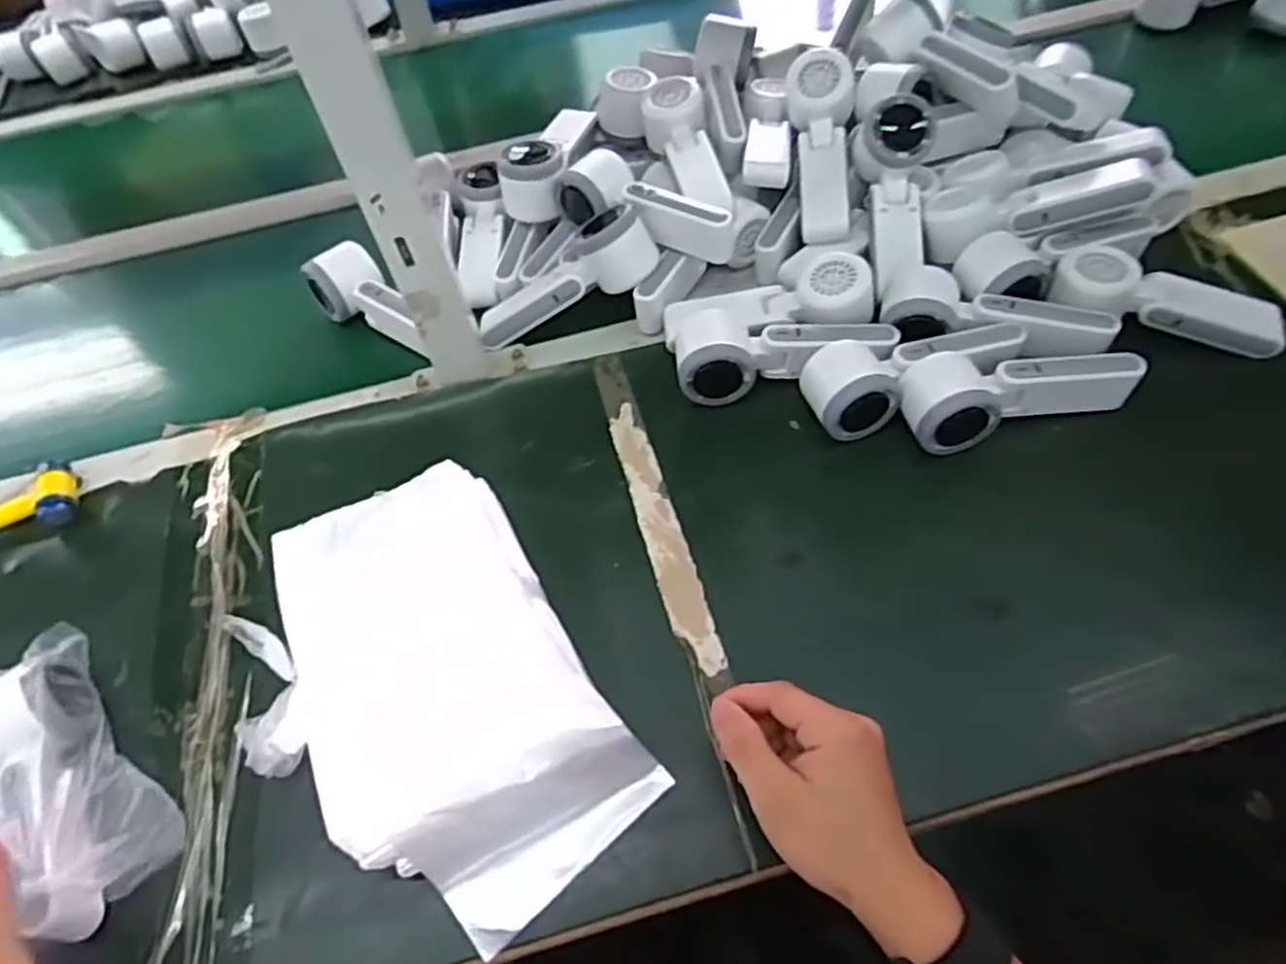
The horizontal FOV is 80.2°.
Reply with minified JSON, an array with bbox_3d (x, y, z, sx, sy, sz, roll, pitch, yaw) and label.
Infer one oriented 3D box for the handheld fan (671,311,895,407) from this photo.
[{"bbox_3d":[0.108,-0.102,0.595,0.162,0.057,0.065,-5,56,1],"label":"handheld fan"}]

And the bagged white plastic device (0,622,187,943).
[{"bbox_3d":[-0.345,0.169,0.454,0.168,0.057,0.104,27,61,23],"label":"bagged white plastic device"}]

